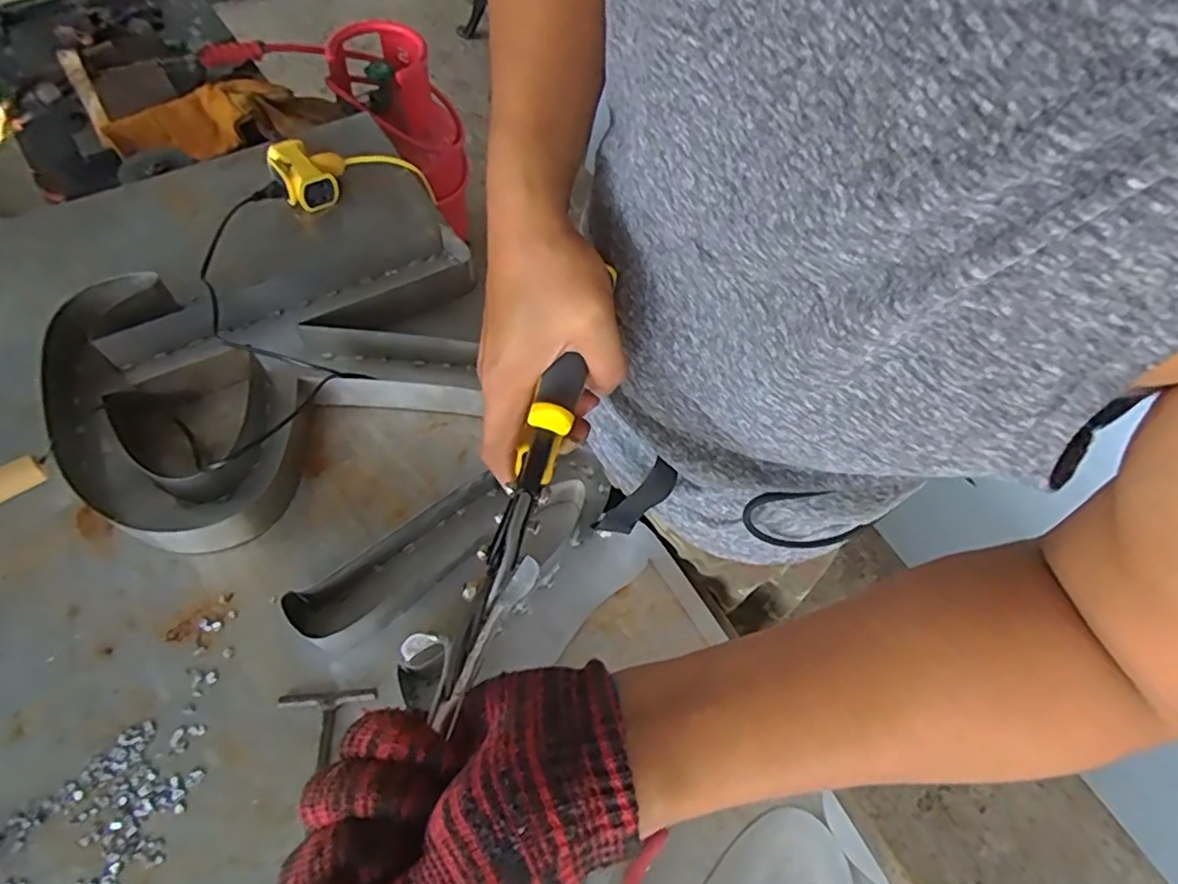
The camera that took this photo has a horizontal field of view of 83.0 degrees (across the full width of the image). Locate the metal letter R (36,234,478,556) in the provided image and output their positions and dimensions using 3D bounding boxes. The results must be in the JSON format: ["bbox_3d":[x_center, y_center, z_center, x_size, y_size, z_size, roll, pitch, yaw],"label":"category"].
[{"bbox_3d":[-0.328,-0.075,0.693,0.443,0.055,0.341,-17,64,-12],"label":"metal letter R"}]

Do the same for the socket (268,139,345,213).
[{"bbox_3d":[-0.349,-0.340,0.837,0.080,0.049,0.077,2,62,-3],"label":"socket"}]

